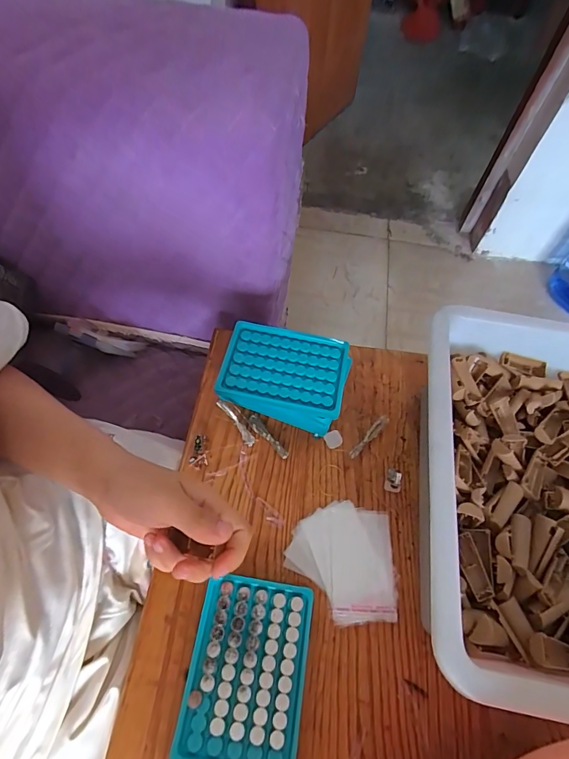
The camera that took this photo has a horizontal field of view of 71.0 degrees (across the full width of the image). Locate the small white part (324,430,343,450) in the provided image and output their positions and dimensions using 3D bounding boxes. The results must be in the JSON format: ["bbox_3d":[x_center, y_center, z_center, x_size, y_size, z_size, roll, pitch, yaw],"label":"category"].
[{"bbox_3d":[0.056,0.068,0.452,0.019,0.006,0.018,2,62,-3],"label":"small white part"}]

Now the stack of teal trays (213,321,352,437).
[{"bbox_3d":[-0.001,-0.003,0.449,0.132,0.047,0.096,11,62,2],"label":"stack of teal trays"}]

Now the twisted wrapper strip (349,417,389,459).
[{"bbox_3d":[0.096,0.064,0.449,0.010,0.009,0.064,40,67,16],"label":"twisted wrapper strip"}]

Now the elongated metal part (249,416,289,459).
[{"bbox_3d":[-0.020,0.064,0.445,0.013,0.009,0.063,-36,70,-20],"label":"elongated metal part"}]

